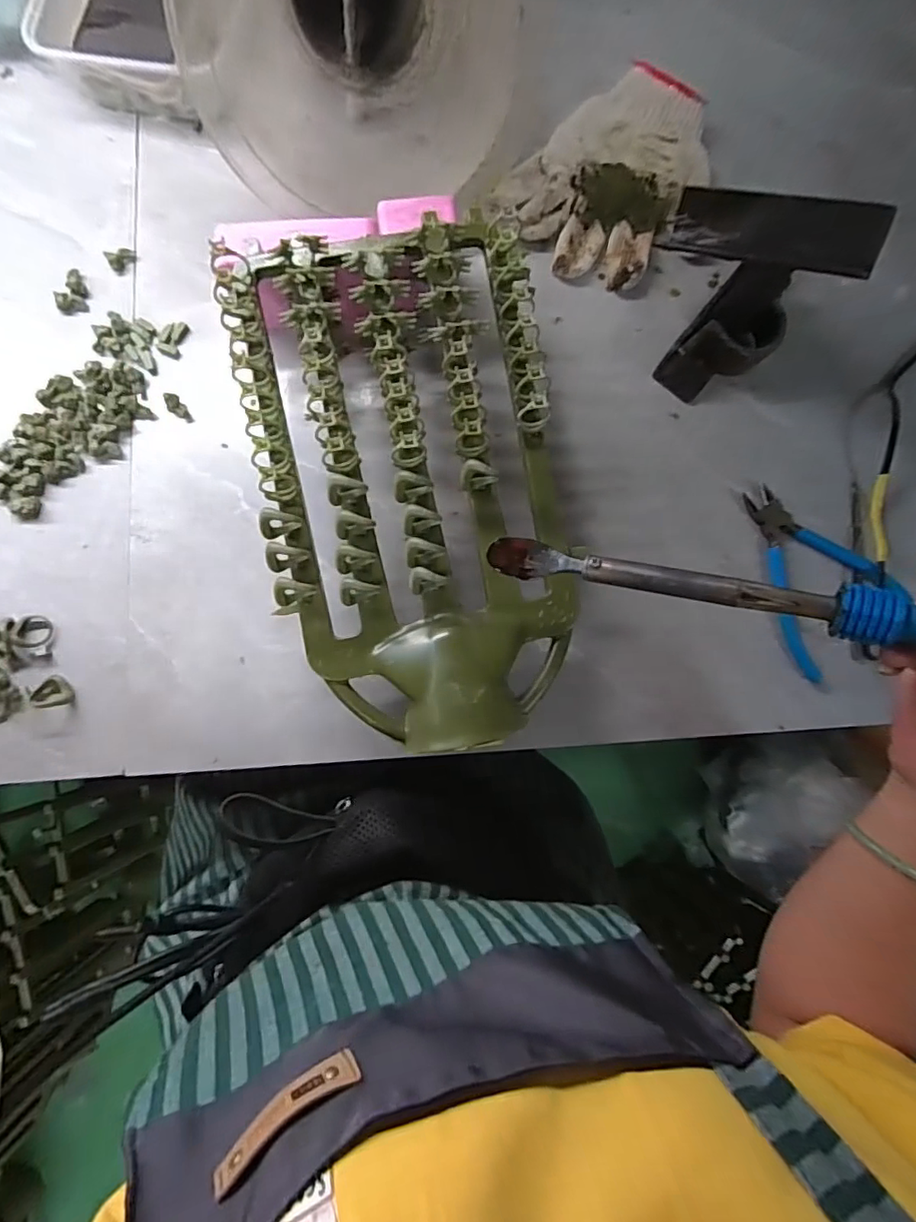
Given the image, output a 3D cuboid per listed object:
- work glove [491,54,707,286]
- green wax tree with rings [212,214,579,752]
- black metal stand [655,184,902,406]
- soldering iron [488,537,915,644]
[{"bbox_3d":[0.131,-0.355,0.458,0.131,0.025,0.183,41,81,2],"label":"work glove"},{"bbox_3d":[-0.030,-0.088,0.352,0.195,0.056,0.344,-8,82,-5],"label":"green wax tree with rings"},{"bbox_3d":[0.194,-0.230,0.401,0.127,0.117,0.091,35,81,2],"label":"black metal stand"},{"bbox_3d":[0.155,-0.006,0.279,0.287,0.030,0.025,13,80,24],"label":"soldering iron"}]

